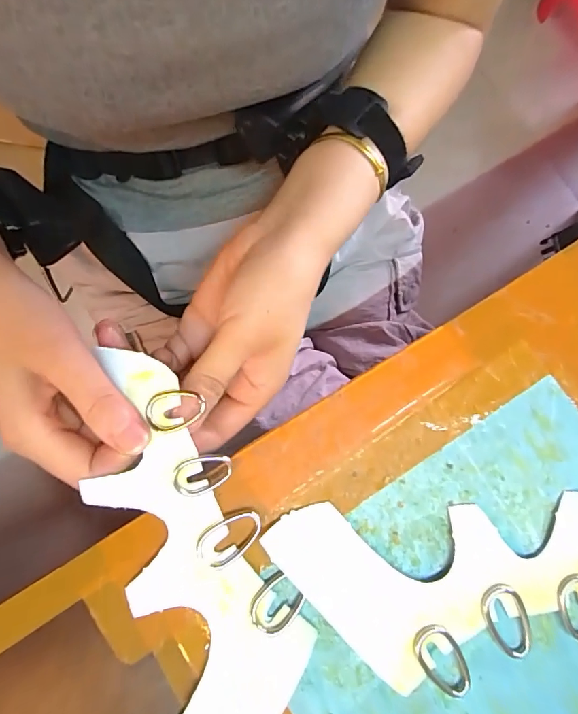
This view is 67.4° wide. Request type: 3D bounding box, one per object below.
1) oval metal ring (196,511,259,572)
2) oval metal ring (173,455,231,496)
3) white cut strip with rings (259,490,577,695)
[{"bbox_3d":[-0.029,0.089,0.212,0.034,0.005,0.020,-37,82,-7],"label":"oval metal ring"},{"bbox_3d":[-0.042,0.057,0.210,0.027,0.006,0.018,-13,80,-3],"label":"oval metal ring"},{"bbox_3d":[0.104,0.105,0.212,0.215,0.009,0.082,-8,80,-2],"label":"white cut strip with rings"}]

